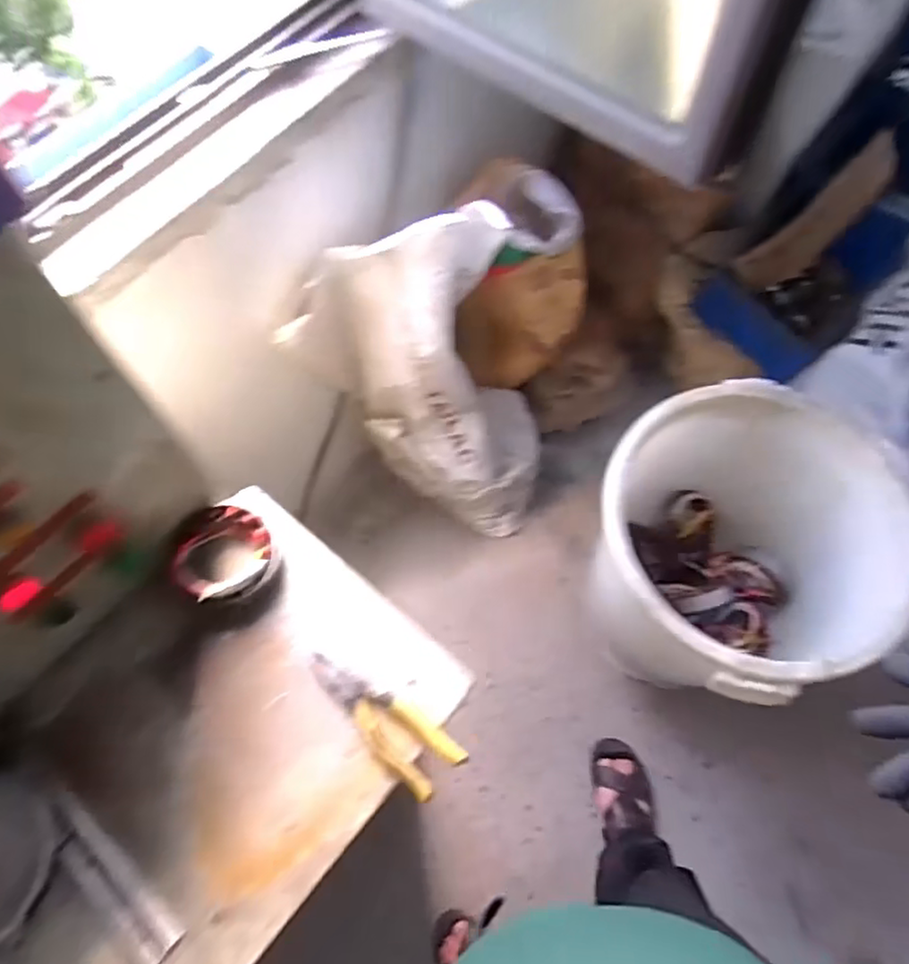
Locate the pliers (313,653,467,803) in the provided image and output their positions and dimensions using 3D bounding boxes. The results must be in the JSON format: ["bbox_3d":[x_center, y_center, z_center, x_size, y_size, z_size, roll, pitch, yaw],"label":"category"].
[{"bbox_3d":[-0.077,0.239,0.647,0.178,0.014,0.061,35,72,16],"label":"pliers"}]

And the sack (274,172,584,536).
[{"bbox_3d":[-0.007,-0.270,1.337,0.441,0.733,0.474,13,68,8],"label":"sack"}]

